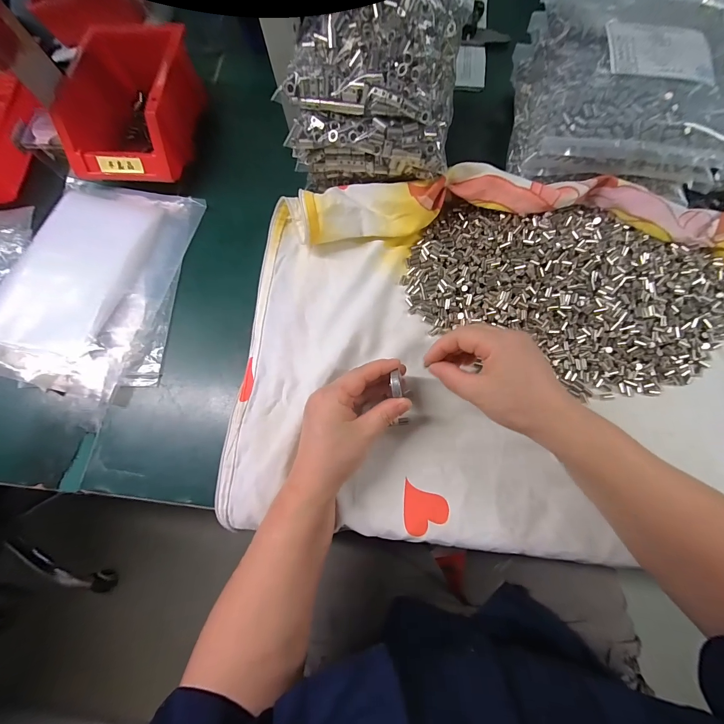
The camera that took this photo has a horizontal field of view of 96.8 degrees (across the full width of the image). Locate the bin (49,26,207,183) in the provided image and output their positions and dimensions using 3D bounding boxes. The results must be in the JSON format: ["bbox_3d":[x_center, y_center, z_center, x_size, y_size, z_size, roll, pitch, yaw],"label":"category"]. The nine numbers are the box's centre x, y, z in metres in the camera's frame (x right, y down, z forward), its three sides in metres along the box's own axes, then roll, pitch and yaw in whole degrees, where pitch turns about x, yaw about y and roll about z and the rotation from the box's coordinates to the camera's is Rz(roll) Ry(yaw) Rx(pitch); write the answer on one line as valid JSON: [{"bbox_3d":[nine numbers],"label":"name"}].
[{"bbox_3d":[-0.280,-0.319,0.402,0.129,0.075,0.197,2,74,3],"label":"bin"}]

